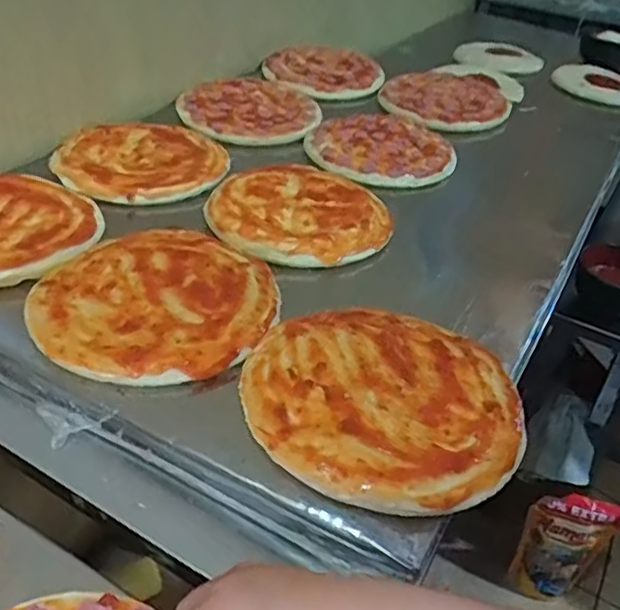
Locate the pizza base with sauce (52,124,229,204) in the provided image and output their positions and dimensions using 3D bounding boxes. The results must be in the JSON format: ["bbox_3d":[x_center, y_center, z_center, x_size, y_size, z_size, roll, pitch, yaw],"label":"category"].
[{"bbox_3d":[-0.197,-0.176,0.758,0.193,0.010,0.177,3,38,-2],"label":"pizza base with sauce"}]

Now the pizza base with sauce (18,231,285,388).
[{"bbox_3d":[-0.127,-0.007,0.539,0.186,0.010,0.191,3,38,-2],"label":"pizza base with sauce"}]

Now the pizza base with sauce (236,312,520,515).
[{"bbox_3d":[0.054,0.063,0.471,0.199,0.008,0.187,19,40,18],"label":"pizza base with sauce"}]

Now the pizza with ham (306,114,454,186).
[{"bbox_3d":[0.098,-0.208,0.847,0.191,0.026,0.173,-14,41,-23],"label":"pizza with ham"}]

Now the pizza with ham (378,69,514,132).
[{"bbox_3d":[0.211,-0.326,0.998,0.199,0.028,0.211,9,38,6],"label":"pizza with ham"}]

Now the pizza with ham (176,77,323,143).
[{"bbox_3d":[-0.074,-0.281,0.909,0.210,0.019,0.189,-26,47,-34],"label":"pizza with ham"}]

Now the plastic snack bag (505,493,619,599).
[{"bbox_3d":[0.451,0.437,1.149,0.144,0.263,0.046,6,37,0],"label":"plastic snack bag"}]

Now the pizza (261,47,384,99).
[{"bbox_3d":[0.021,-0.387,1.048,0.175,0.024,0.184,3,38,-2],"label":"pizza"}]

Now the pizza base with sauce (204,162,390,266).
[{"bbox_3d":[-0.012,-0.104,0.688,0.183,0.011,0.178,3,38,-2],"label":"pizza base with sauce"}]

